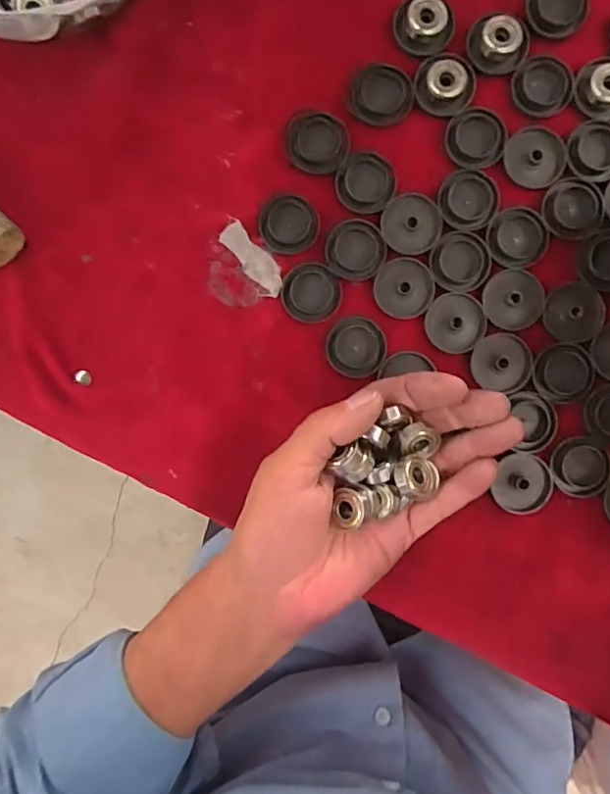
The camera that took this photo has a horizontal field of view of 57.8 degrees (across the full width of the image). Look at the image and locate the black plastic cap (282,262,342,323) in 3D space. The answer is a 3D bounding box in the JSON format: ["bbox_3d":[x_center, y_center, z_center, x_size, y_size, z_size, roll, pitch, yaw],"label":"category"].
[{"bbox_3d":[0.004,-0.058,0.308,0.033,0.004,0.031,0,92,3],"label":"black plastic cap"}]

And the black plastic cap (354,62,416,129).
[{"bbox_3d":[0.043,-0.168,0.304,0.033,0.011,0.033,0,92,3],"label":"black plastic cap"}]

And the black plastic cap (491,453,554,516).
[{"bbox_3d":[0.122,0.049,0.306,0.031,0.004,0.033,0,92,3],"label":"black plastic cap"}]

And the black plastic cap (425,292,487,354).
[{"bbox_3d":[0.084,-0.041,0.306,0.032,0.004,0.032,4,92,2],"label":"black plastic cap"}]

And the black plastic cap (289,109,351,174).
[{"bbox_3d":[0.008,-0.142,0.306,0.033,0.004,0.034,0,92,3],"label":"black plastic cap"}]

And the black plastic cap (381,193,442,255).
[{"bbox_3d":[0.059,-0.095,0.304,0.032,0.004,0.032,0,92,3],"label":"black plastic cap"}]

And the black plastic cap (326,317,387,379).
[{"bbox_3d":[0.029,-0.027,0.307,0.033,0.005,0.033,0,92,3],"label":"black plastic cap"}]

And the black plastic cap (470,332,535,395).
[{"bbox_3d":[0.109,-0.019,0.305,0.032,0.004,0.031,0,92,3],"label":"black plastic cap"}]

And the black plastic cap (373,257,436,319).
[{"bbox_3d":[0.055,-0.061,0.305,0.033,0.004,0.033,0,92,3],"label":"black plastic cap"}]

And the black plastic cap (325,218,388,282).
[{"bbox_3d":[0.028,-0.081,0.304,0.033,0.005,0.032,0,92,3],"label":"black plastic cap"}]

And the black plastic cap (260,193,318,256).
[{"bbox_3d":[-0.009,-0.096,0.306,0.032,0.008,0.030,0,92,3],"label":"black plastic cap"}]

